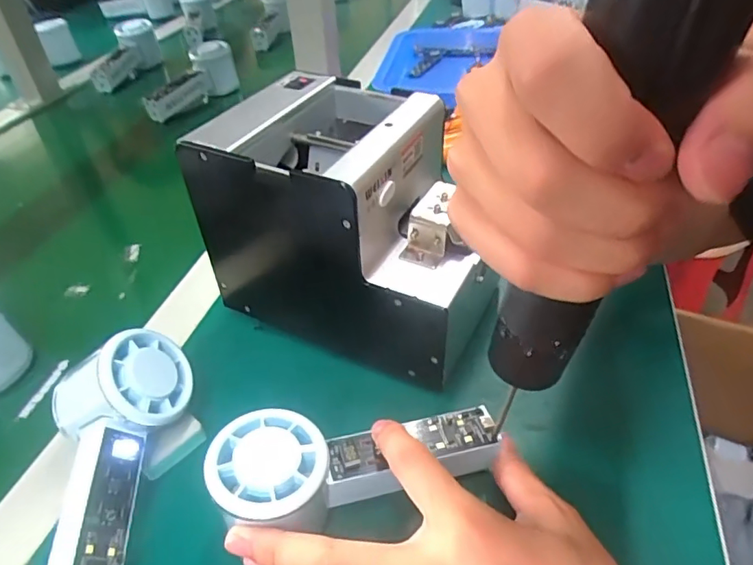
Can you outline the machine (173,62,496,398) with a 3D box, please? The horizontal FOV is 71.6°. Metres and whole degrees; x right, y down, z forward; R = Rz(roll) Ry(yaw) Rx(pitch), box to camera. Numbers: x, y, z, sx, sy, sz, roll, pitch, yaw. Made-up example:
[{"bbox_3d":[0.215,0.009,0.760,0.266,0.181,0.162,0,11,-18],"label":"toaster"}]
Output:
[{"bbox_3d":[-0.025,-0.047,0.372,0.174,0.150,0.122,17,46,22],"label":"machine"}]

